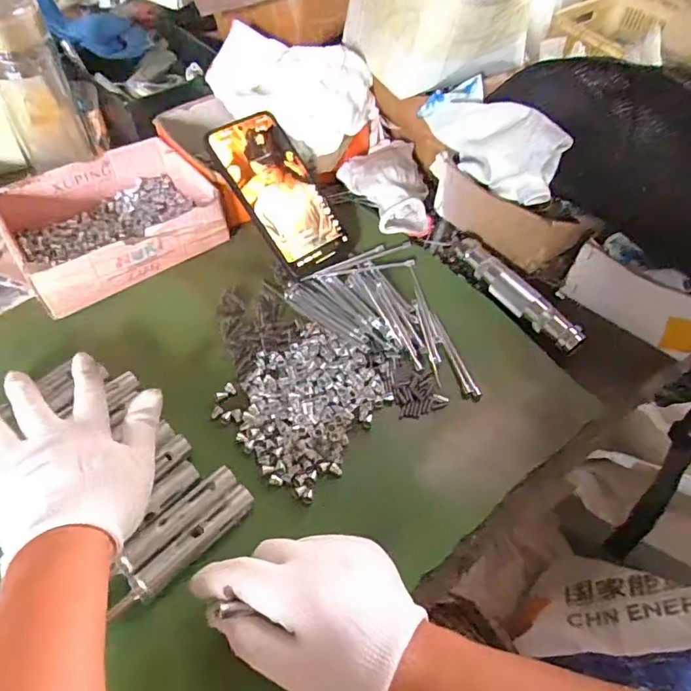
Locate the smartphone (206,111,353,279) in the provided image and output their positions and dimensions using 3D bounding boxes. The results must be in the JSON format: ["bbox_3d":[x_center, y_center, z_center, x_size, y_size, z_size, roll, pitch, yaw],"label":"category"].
[{"bbox_3d":[-0.059,-0.145,0.492,0.078,0.012,0.160,-32,91,-24],"label":"smartphone"}]

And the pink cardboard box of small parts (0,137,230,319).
[{"bbox_3d":[-0.218,-0.120,0.486,0.166,0.045,0.139,-30,60,-23],"label":"pink cardboard box of small parts"}]

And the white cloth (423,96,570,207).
[{"bbox_3d":[0.128,-0.174,0.455,0.117,0.067,0.034,35,59,21],"label":"white cloth"}]

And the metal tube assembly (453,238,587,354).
[{"bbox_3d":[0.152,-0.047,0.469,0.026,0.019,0.143,-27,59,-21],"label":"metal tube assembly"}]

